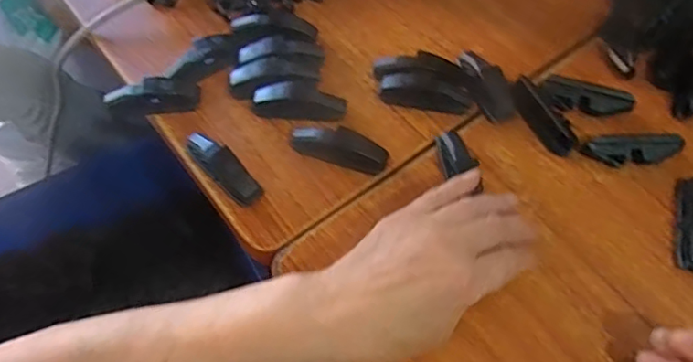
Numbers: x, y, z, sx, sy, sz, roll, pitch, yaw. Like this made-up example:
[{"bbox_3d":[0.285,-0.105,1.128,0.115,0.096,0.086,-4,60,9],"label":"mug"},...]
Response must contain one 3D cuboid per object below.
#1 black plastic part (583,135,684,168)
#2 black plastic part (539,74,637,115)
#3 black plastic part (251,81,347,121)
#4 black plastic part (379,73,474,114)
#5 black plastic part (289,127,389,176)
[{"bbox_3d":[0.214,-0.025,0.410,0.069,0.014,0.021,-5,61,-3],"label":"black plastic part"},{"bbox_3d":[0.188,-0.066,0.430,0.066,0.013,0.026,21,63,11],"label":"black plastic part"},{"bbox_3d":[-0.037,-0.063,0.434,0.072,0.013,0.026,2,61,1],"label":"black plastic part"},{"bbox_3d":[0.064,-0.071,0.439,0.071,0.013,0.022,8,61,4],"label":"black plastic part"},{"bbox_3d":[-0.006,-0.024,0.409,0.072,0.023,0.021,12,61,6],"label":"black plastic part"}]

